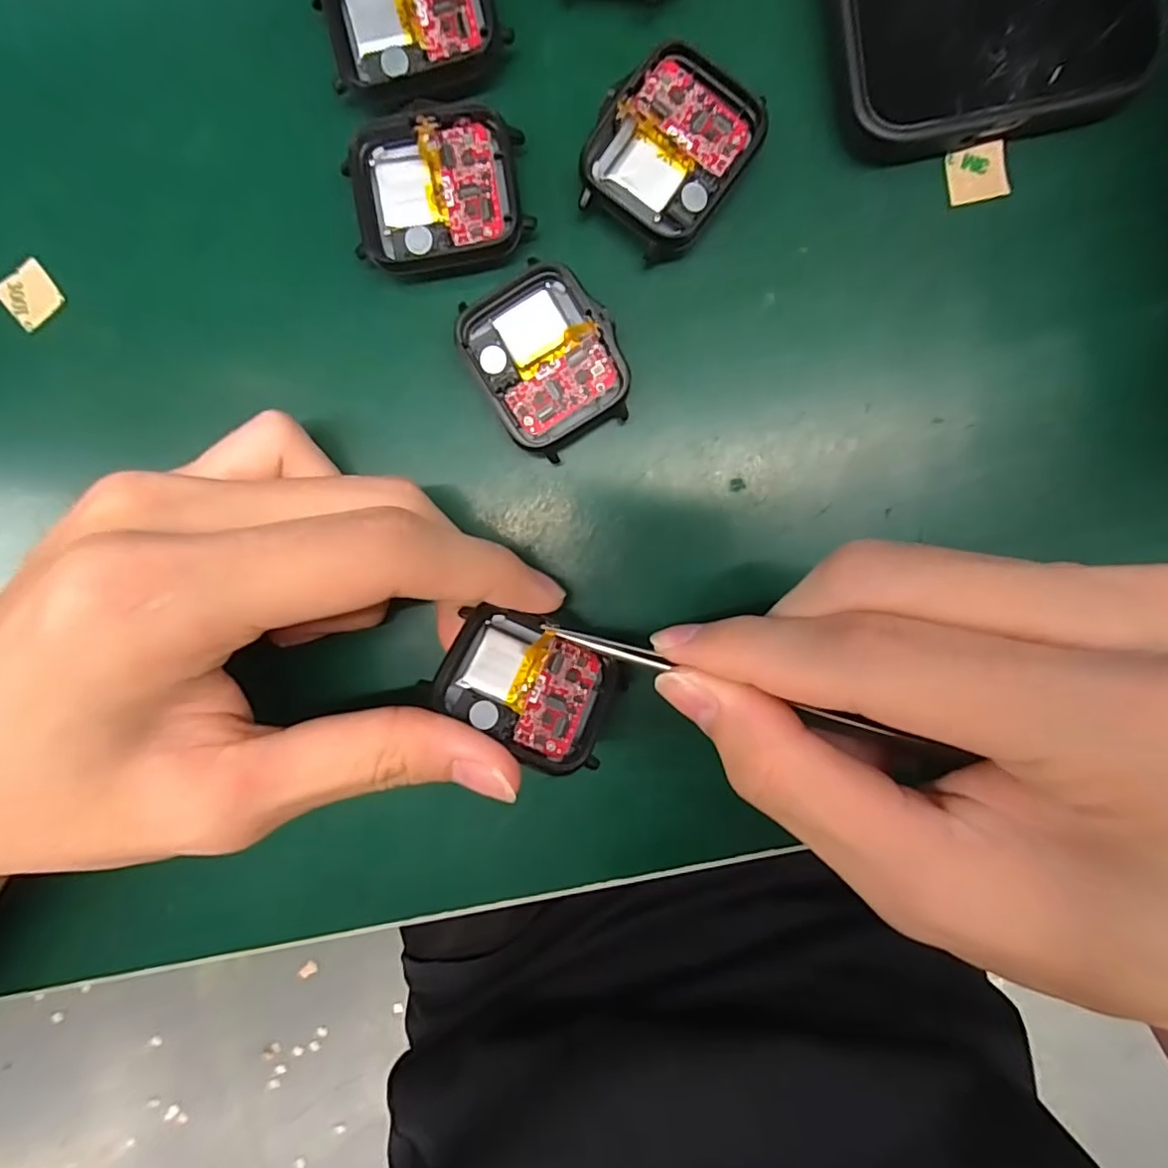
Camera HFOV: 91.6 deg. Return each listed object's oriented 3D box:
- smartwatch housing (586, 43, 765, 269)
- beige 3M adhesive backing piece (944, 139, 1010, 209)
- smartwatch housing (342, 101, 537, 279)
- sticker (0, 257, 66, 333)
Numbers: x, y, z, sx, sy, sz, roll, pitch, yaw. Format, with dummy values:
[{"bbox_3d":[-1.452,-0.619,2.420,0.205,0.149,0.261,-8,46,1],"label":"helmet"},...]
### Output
[{"bbox_3d":[0.023,-0.115,0.153,0.037,0.011,0.047,34,94,0],"label":"smartwatch housing"},{"bbox_3d":[0.108,-0.112,0.155,0.016,0.004,0.015,-9,88,3],"label":"beige 3M adhesive backing piece"},{"bbox_3d":[-0.039,-0.106,0.155,0.045,0.008,0.039,-9,93,3],"label":"smartwatch housing"},{"bbox_3d":[-0.162,-0.084,0.166,0.015,0.004,0.014,-41,102,-5],"label":"sticker"}]

